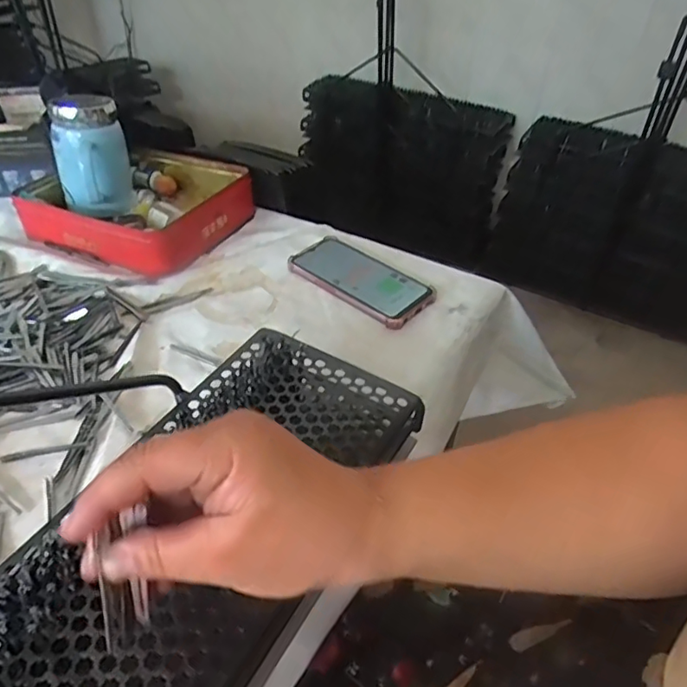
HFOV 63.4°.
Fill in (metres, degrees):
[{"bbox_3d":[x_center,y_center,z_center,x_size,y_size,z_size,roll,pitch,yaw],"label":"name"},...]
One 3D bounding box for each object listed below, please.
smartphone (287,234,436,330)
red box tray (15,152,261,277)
[{"bbox_3d":[0.019,-0.072,0.628,0.167,0.017,0.079,32,47,30],"label":"smartphone"},{"bbox_3d":[-0.264,-0.189,0.721,0.253,0.053,0.203,21,43,20],"label":"red box tray"}]

